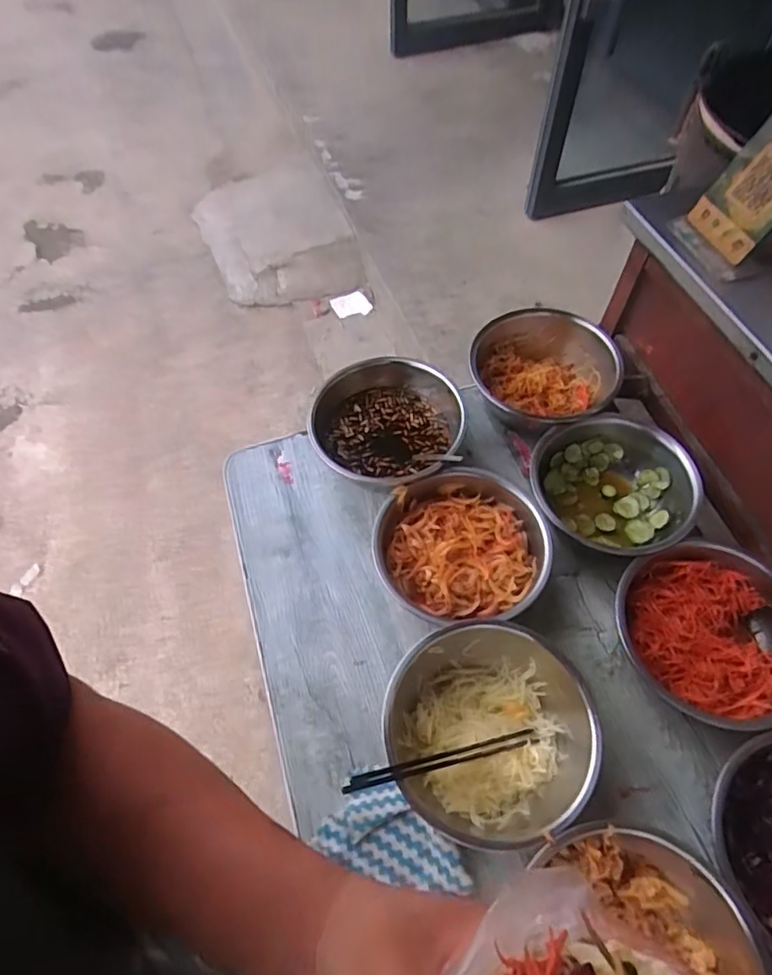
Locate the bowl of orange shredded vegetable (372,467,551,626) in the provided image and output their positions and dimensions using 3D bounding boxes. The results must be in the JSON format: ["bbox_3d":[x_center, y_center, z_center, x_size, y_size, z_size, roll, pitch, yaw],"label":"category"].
[{"bbox_3d":[0.098,0.077,0.729,0.196,0.085,0.195,0,57,0],"label":"bowl of orange shredded vegetable"}]

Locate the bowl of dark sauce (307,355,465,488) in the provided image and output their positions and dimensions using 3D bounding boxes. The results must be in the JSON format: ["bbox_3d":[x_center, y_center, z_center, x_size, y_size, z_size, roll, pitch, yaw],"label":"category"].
[{"bbox_3d":[0.004,-0.096,0.813,0.202,0.083,0.201,0,57,0],"label":"bowl of dark sauce"}]

